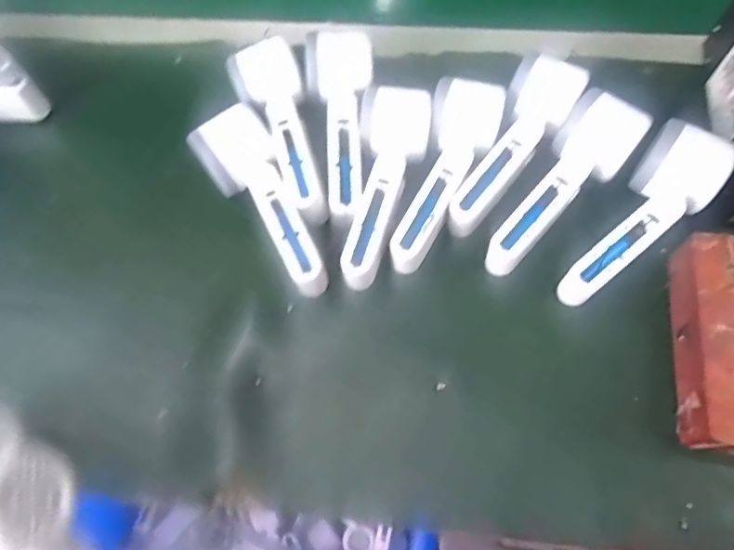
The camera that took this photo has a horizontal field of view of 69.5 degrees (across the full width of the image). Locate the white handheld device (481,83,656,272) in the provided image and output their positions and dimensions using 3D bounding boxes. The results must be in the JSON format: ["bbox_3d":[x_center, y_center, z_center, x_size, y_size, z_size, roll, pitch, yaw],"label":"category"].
[{"bbox_3d":[0.154,-0.068,0.407,0.059,0.043,0.169,33,70,16],"label":"white handheld device"}]

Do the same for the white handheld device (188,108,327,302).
[{"bbox_3d":[-0.072,-0.058,0.408,0.055,0.046,0.158,-34,68,-13],"label":"white handheld device"}]

